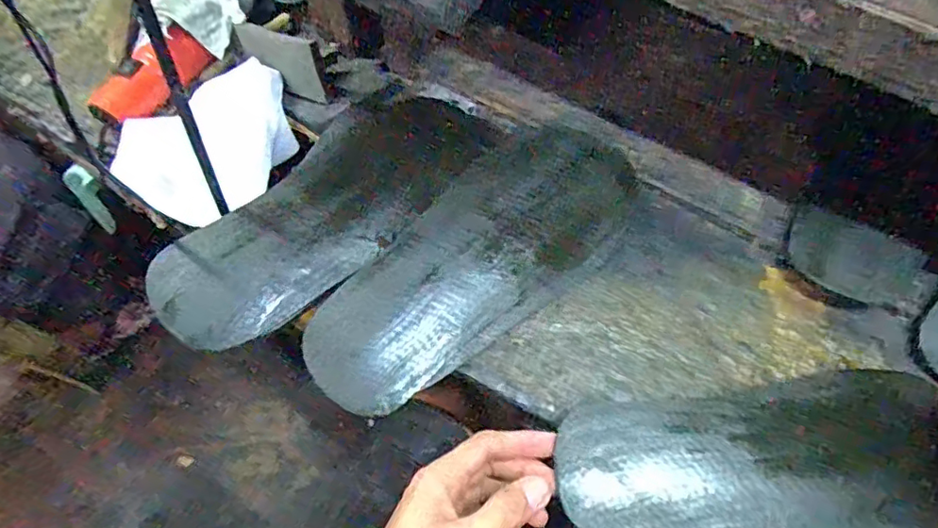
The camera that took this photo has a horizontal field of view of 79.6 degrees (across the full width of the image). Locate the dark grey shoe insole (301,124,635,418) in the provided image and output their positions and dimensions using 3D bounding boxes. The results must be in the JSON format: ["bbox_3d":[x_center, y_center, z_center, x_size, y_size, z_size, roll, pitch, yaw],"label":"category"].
[{"bbox_3d":[0.012,-0.002,0.423,0.114,0.040,0.281,39,70,15],"label":"dark grey shoe insole"}]

